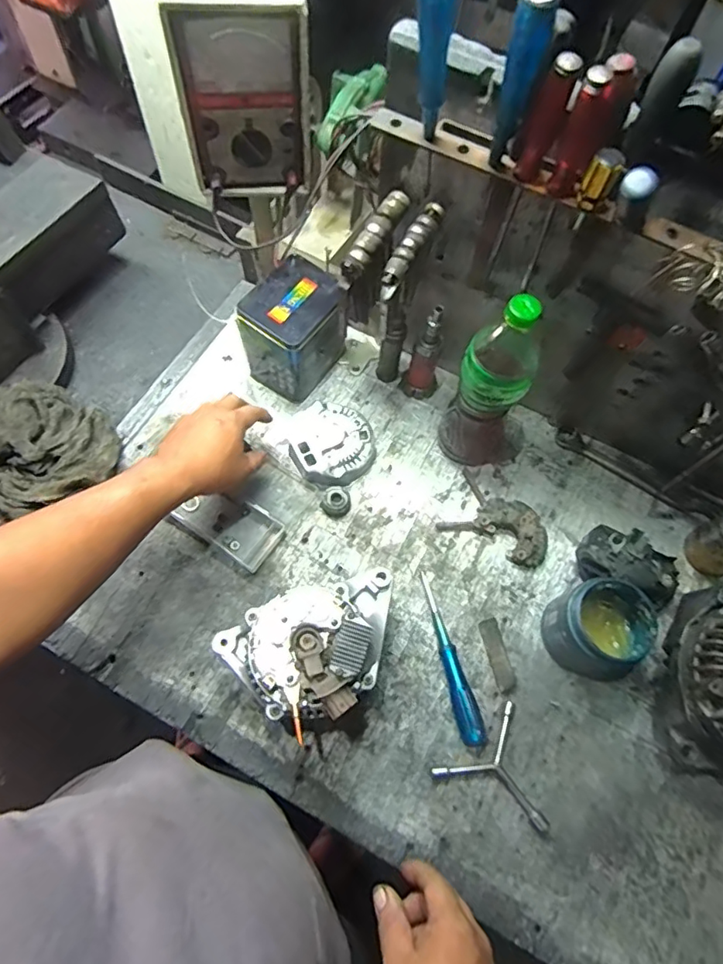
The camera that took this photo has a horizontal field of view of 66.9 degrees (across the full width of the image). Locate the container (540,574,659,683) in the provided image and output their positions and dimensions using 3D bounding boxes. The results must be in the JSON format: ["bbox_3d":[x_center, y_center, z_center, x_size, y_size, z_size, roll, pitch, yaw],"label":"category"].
[{"bbox_3d":[0.272,0.165,0.616,0.107,0.098,0.096,20,66,4],"label":"container"}]

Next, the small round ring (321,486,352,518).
[{"bbox_3d":[-0.031,0.025,0.707,0.036,0.016,0.038,2,66,-4],"label":"small round ring"}]

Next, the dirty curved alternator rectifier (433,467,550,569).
[{"bbox_3d":[0.178,0.050,0.702,0.134,0.025,0.087,30,68,9],"label":"dirty curved alternator rectifier"}]

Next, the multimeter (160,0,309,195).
[{"bbox_3d":[-0.113,-0.367,0.526,0.125,0.172,0.050,-3,67,-6],"label":"multimeter"}]

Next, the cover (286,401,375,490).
[{"bbox_3d":[-0.041,-0.051,0.730,0.113,0.038,0.114,-30,72,-16],"label":"cover"}]

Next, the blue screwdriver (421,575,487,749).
[{"bbox_3d":[0.103,0.202,0.633,0.029,0.027,0.195,-11,68,-9],"label":"blue screwdriver"}]

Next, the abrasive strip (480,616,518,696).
[{"bbox_3d":[0.161,0.203,0.644,0.023,0.010,0.082,-9,67,-8],"label":"abrasive strip"}]

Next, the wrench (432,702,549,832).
[{"bbox_3d":[0.155,0.323,0.586,0.114,0.015,0.114,-33,72,-15],"label":"wrench"}]

